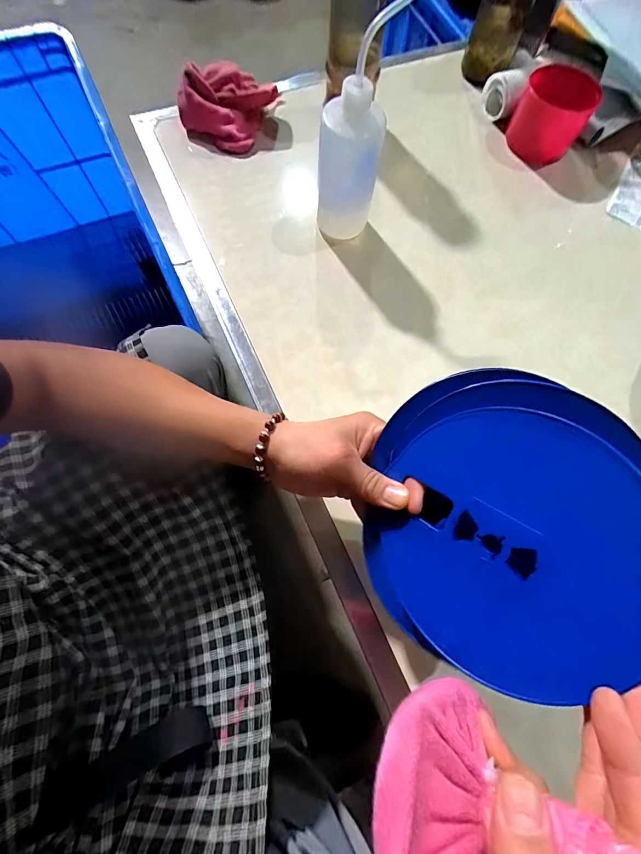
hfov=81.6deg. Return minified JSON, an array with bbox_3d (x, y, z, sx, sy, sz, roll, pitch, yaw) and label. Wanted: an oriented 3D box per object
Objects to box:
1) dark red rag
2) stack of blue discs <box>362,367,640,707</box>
[{"bbox_3d":[-0.142,-0.483,0.555,0.136,0.070,0.123,18,71,4],"label":"dark red rag"},{"bbox_3d":[0.108,0.063,0.252,0.021,0.185,0.194,4,73,-45],"label":"stack of blue discs"}]

